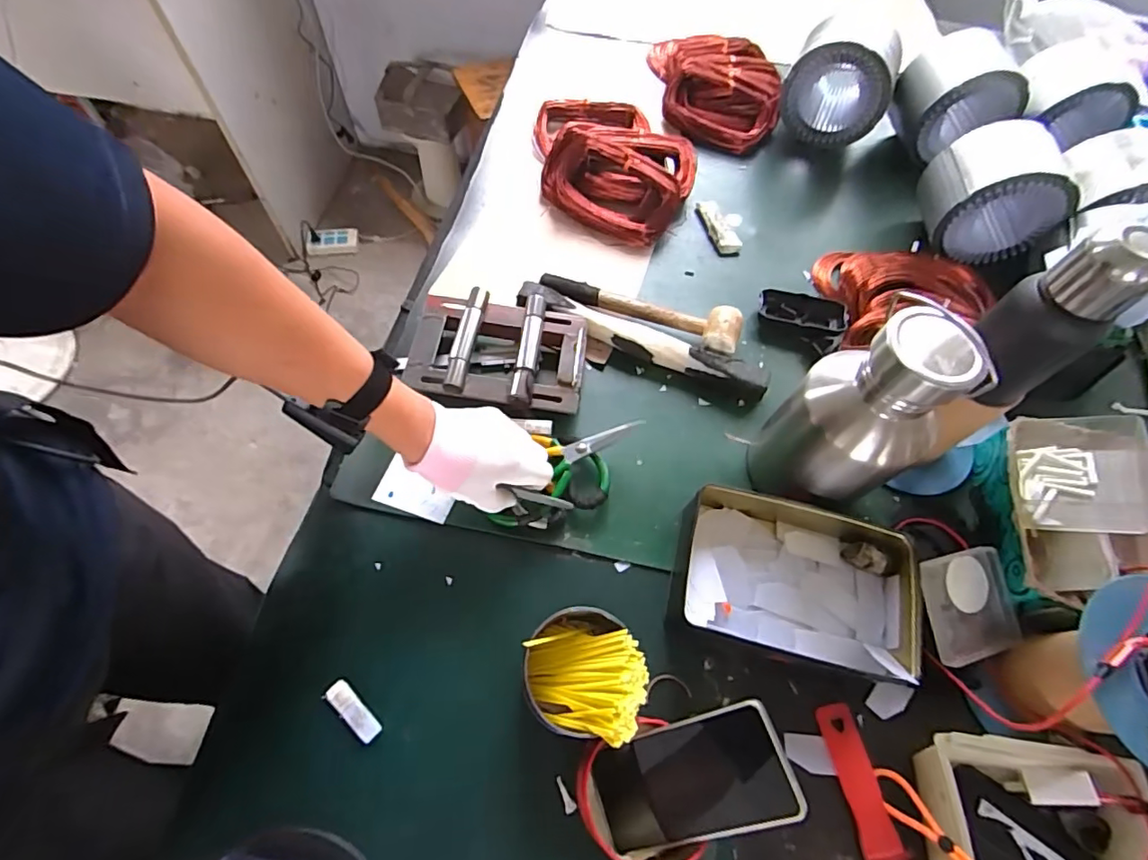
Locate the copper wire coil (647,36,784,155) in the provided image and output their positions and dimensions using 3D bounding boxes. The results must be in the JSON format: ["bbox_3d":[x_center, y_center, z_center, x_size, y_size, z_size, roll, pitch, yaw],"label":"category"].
[{"bbox_3d":[0.241,-0.573,0.931,0.196,0.075,0.257,-1,62,-4],"label":"copper wire coil"}]

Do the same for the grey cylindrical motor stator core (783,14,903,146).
[{"bbox_3d":[0.414,-0.539,0.844,0.161,0.155,0.079,16,62,6],"label":"grey cylindrical motor stator core"}]

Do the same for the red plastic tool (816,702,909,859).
[{"bbox_3d":[0.258,0.339,0.466,0.038,0.015,0.186,-7,60,-5],"label":"red plastic tool"}]

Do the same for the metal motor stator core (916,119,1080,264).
[{"bbox_3d":[0.572,-0.316,0.754,0.151,0.151,0.121,7,62,0],"label":"metal motor stator core"}]

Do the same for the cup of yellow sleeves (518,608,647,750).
[{"bbox_3d":[0.007,0.209,0.478,0.104,0.094,0.101,1,62,-2],"label":"cup of yellow sleeves"}]

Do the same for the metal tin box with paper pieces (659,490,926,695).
[{"bbox_3d":[0.217,0.146,0.531,0.239,0.056,0.150,14,62,4],"label":"metal tin box with paper pieces"}]

